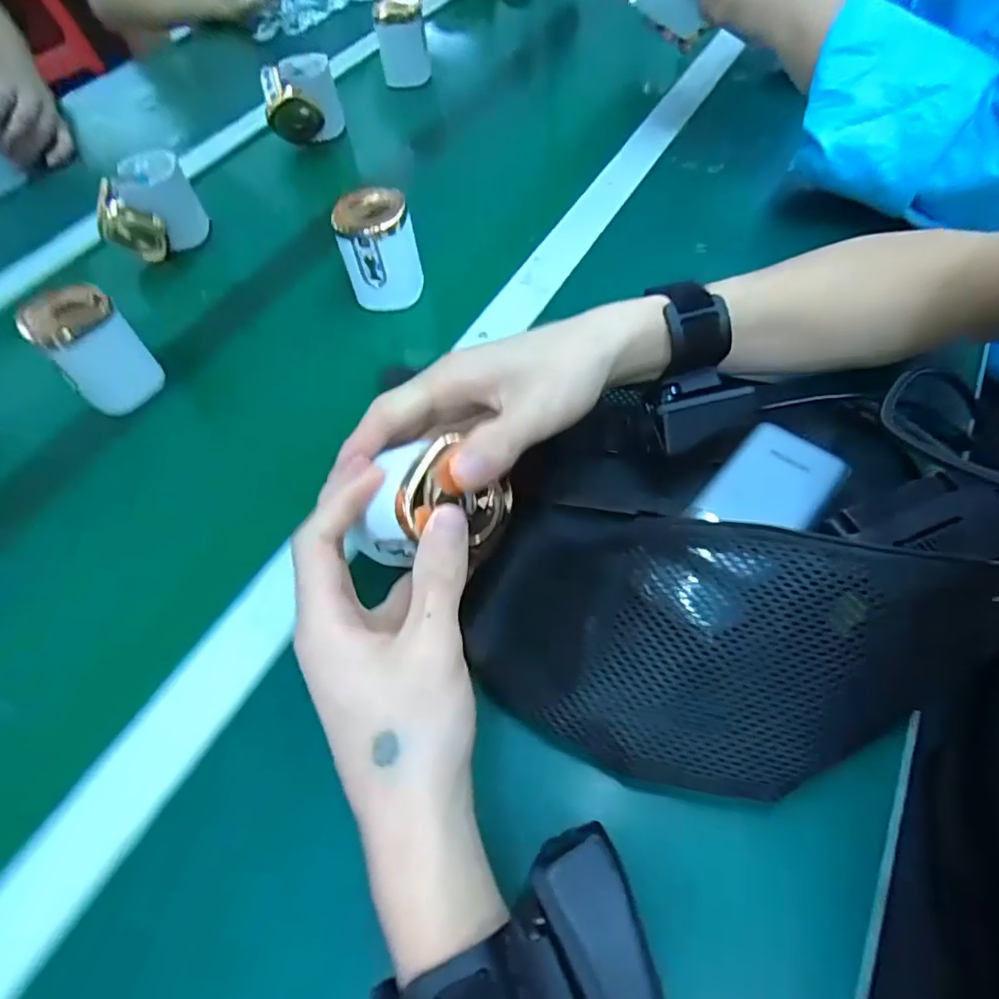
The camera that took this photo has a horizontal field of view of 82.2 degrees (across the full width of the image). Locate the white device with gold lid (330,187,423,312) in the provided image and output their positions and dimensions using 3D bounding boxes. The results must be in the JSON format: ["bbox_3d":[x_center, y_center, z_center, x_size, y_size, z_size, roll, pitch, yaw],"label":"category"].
[{"bbox_3d":[-0.095,-0.199,0.453,0.058,0.079,0.047,-10,59,-3],"label":"white device with gold lid"}]

